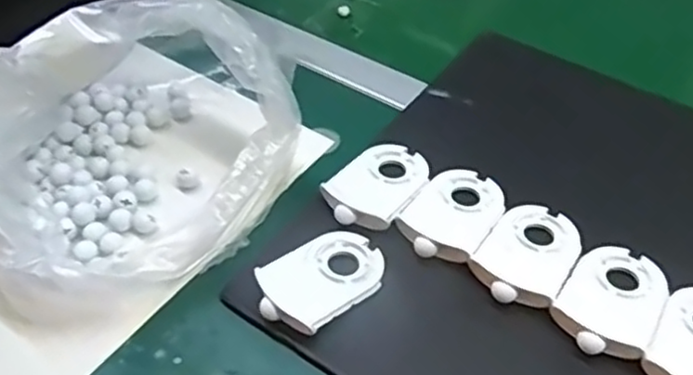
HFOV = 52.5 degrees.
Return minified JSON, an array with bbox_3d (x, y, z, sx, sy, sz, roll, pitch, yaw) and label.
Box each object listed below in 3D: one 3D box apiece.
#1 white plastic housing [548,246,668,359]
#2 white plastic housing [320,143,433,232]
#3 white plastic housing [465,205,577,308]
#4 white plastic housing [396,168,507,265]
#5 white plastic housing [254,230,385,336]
[{"bbox_3d":[0.171,0.072,0.452,0.058,0.018,0.088,28,54,24],"label":"white plastic housing"},{"bbox_3d":[0.025,-0.004,0.522,0.059,0.013,0.088,29,54,25],"label":"white plastic housing"},{"bbox_3d":[0.124,0.043,0.475,0.058,0.012,0.089,29,54,25],"label":"white plastic housing"},{"bbox_3d":[0.078,0.016,0.503,0.059,0.013,0.088,26,53,23],"label":"white plastic housing"},{"bbox_3d":[-0.016,0.061,0.467,0.088,0.023,0.055,-36,56,-28],"label":"white plastic housing"}]

